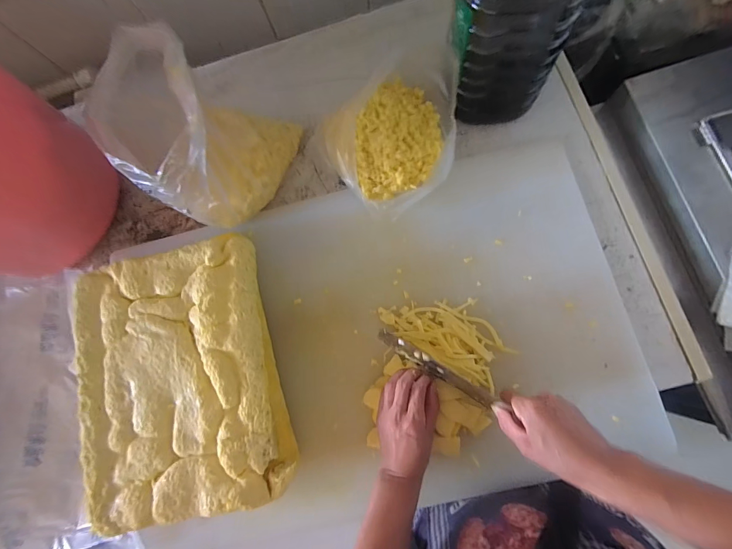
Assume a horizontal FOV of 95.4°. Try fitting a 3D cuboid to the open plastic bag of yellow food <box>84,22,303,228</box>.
[{"bbox_3d":[-0.227,-0.187,0.457,0.172,0.230,0.220,13,82,9],"label":"open plastic bag of yellow food"}]

